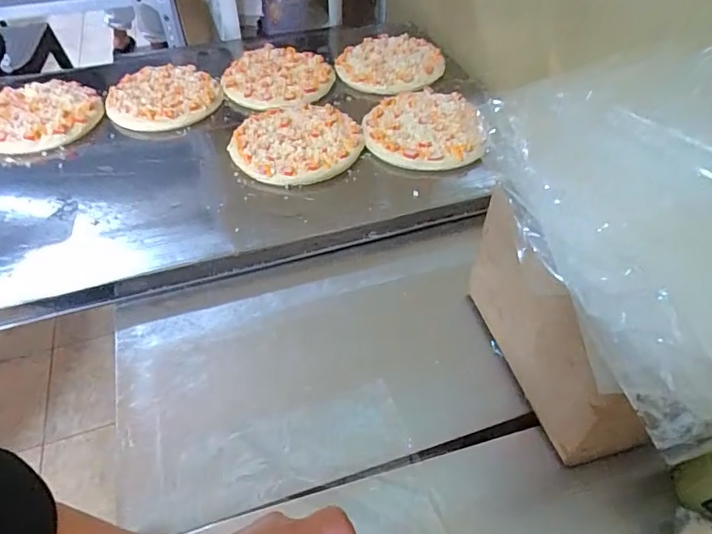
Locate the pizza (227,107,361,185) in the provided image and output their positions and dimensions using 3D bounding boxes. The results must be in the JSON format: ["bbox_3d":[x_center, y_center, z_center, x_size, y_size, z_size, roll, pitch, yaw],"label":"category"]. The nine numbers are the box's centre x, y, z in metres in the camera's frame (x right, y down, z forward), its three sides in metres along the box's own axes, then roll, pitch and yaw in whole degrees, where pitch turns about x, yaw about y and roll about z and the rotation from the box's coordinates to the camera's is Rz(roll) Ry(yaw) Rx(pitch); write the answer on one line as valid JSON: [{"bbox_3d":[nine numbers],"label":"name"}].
[{"bbox_3d":[-0.090,-0.199,0.765,0.185,0.027,0.193,-3,50,4],"label":"pizza"}]

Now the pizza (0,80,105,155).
[{"bbox_3d":[-0.525,-0.253,0.803,0.185,0.018,0.187,3,51,-3],"label":"pizza"}]

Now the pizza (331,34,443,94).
[{"bbox_3d":[0.061,-0.388,0.929,0.197,0.022,0.190,-3,50,4],"label":"pizza"}]

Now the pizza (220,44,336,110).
[{"bbox_3d":[-0.143,-0.353,0.900,0.182,0.023,0.188,-1,48,1],"label":"pizza"}]

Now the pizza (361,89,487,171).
[{"bbox_3d":[0.107,-0.227,0.790,0.184,0.027,0.181,-2,48,-1],"label":"pizza"}]

